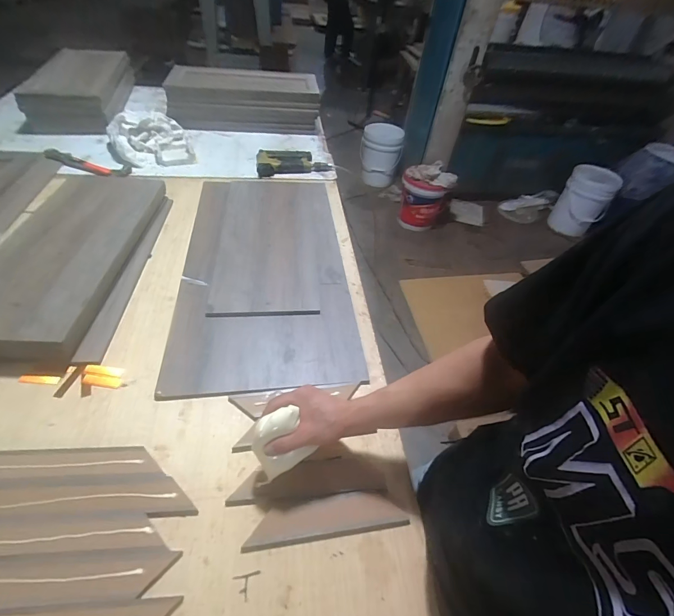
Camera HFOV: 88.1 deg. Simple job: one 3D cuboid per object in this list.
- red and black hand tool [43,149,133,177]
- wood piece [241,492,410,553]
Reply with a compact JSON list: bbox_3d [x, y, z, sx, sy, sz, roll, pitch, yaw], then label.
[{"bbox_3d":[-0.749,-0.437,1.053,0.281,0.029,0.058,17,48,9],"label":"red and black hand tool"},{"bbox_3d":[-0.014,0.290,0.484,0.212,0.011,0.049,-3,48,-9],"label":"wood piece"}]

